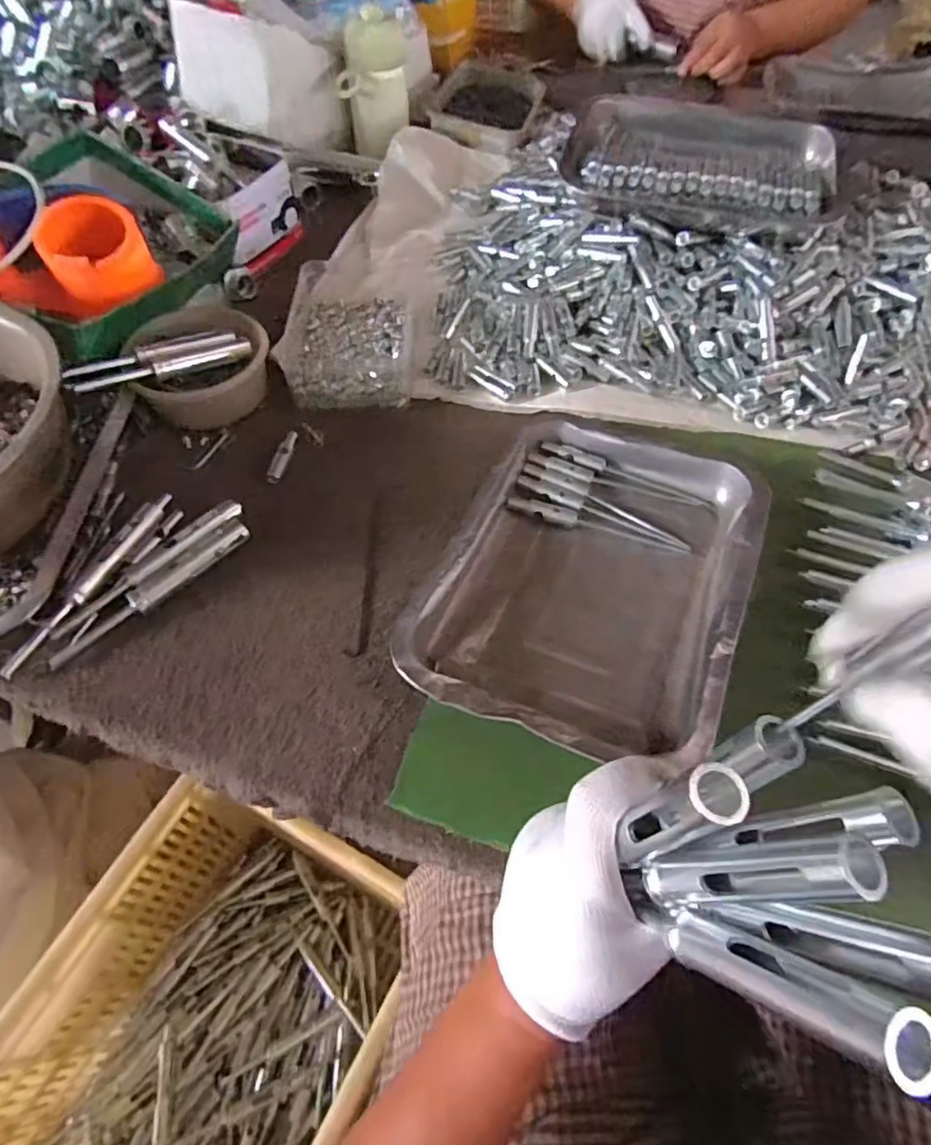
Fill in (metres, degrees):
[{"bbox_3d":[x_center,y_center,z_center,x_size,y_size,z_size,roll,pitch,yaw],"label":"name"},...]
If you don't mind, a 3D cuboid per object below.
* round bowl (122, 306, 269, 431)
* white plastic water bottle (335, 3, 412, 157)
[{"bbox_3d":[-0.217,-0.173,0.510,0.108,0.048,0.097,-4,57,-3],"label":"round bowl"},{"bbox_3d":[-0.107,-0.567,0.709,0.058,0.123,0.073,29,61,17],"label":"white plastic water bottle"}]

